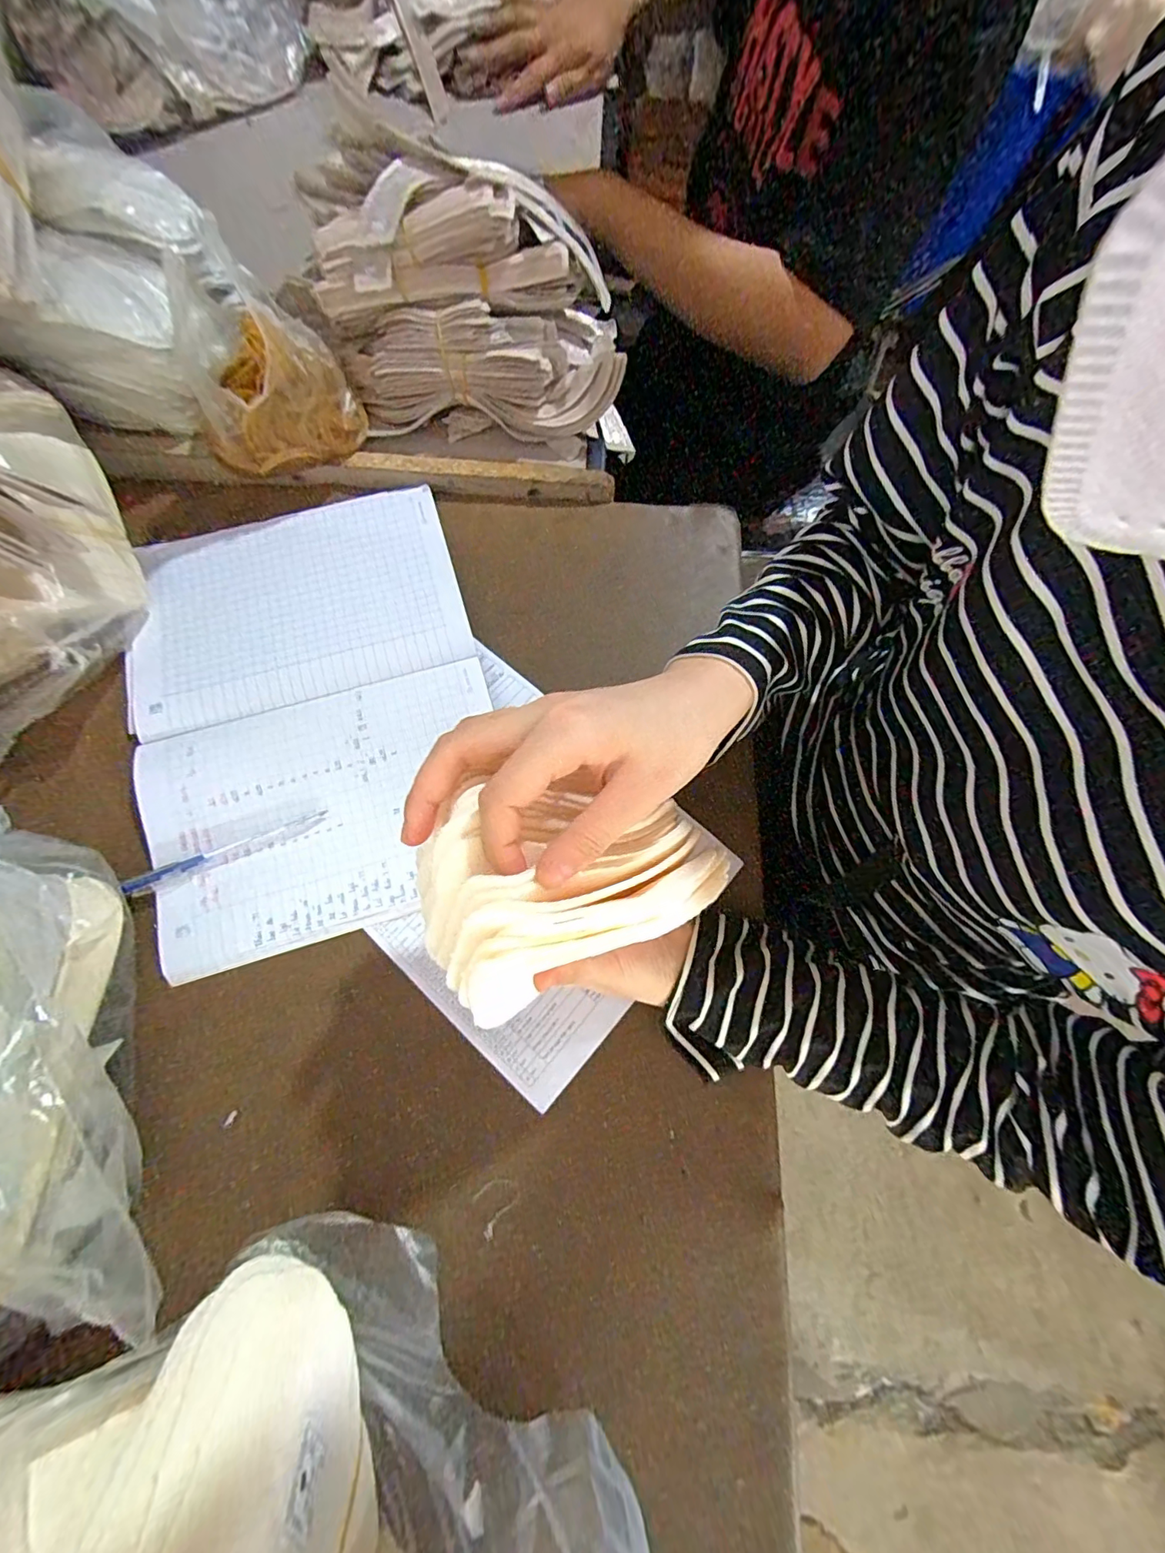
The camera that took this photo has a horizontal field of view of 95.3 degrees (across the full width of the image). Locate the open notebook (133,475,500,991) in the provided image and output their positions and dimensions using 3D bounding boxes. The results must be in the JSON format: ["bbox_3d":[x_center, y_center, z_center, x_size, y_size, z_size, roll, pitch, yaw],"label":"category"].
[{"bbox_3d":[-0.206,-0.056,0.399,0.249,0.010,0.342,-15,75,-6],"label":"open notebook"}]

